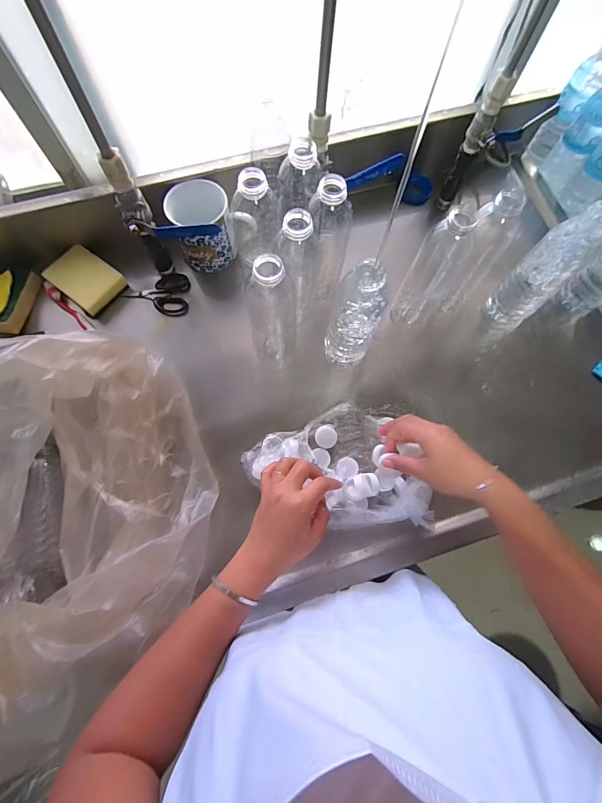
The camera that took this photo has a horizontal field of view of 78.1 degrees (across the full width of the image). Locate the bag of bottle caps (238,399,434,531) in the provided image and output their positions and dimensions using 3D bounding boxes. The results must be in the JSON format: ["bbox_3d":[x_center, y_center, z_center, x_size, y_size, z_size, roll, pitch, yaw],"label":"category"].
[{"bbox_3d":[0.046,0.084,0.510,0.242,0.046,0.162,1,73,-1],"label":"bag of bottle caps"}]

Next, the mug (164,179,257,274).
[{"bbox_3d":[-0.144,-0.263,0.570,0.101,0.098,0.092,-8,73,-4],"label":"mug"}]

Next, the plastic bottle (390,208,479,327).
[{"bbox_3d":[0.185,-0.181,0.515,0.061,0.213,0.062,35,75,9],"label":"plastic bottle"}]

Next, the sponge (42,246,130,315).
[{"bbox_3d":[-0.339,-0.193,0.581,0.101,0.028,0.075,38,76,10],"label":"sponge"}]

